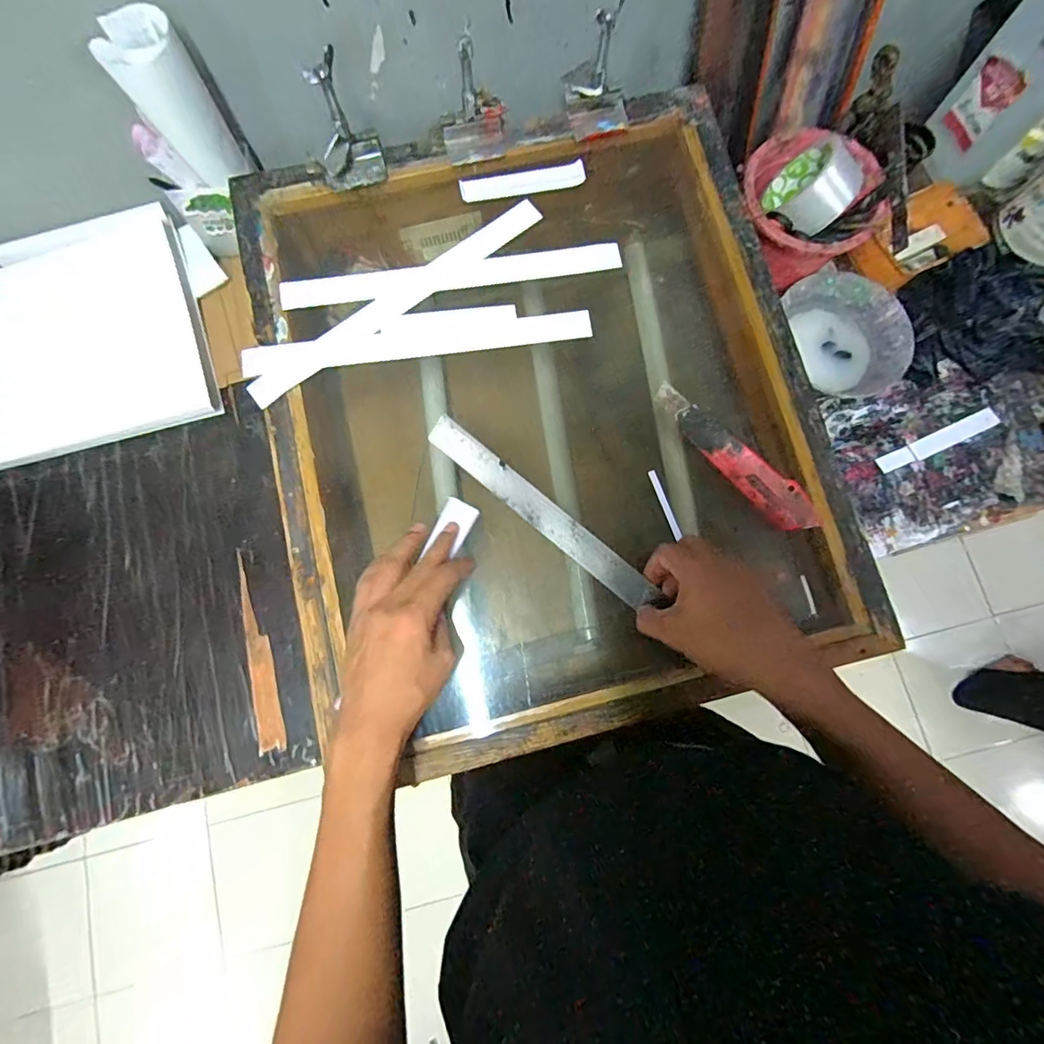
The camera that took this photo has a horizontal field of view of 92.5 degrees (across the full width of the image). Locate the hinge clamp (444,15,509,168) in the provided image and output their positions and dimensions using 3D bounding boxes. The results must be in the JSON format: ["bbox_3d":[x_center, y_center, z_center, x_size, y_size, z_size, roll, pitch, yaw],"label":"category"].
[{"bbox_3d":[-0.047,-0.400,0.479,0.063,0.090,0.059,-6,80,-1],"label":"hinge clamp"}]

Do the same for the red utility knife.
[{"bbox_3d":[0.188,-0.059,0.447,0.032,0.027,0.173,-40,82,-7],"label":"red utility knife"}]

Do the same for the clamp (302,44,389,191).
[{"bbox_3d":[-0.166,-0.364,0.466,0.060,0.102,0.042,-18,80,-3],"label":"clamp"}]

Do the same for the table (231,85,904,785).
[{"bbox_3d":[0.016,-0.100,0.533,0.492,0.166,0.581,-13,80,-2],"label":"table"}]

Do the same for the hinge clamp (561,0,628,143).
[{"bbox_3d":[0.074,-0.429,0.480,0.058,0.086,0.058,-15,80,-2],"label":"hinge clamp"}]

